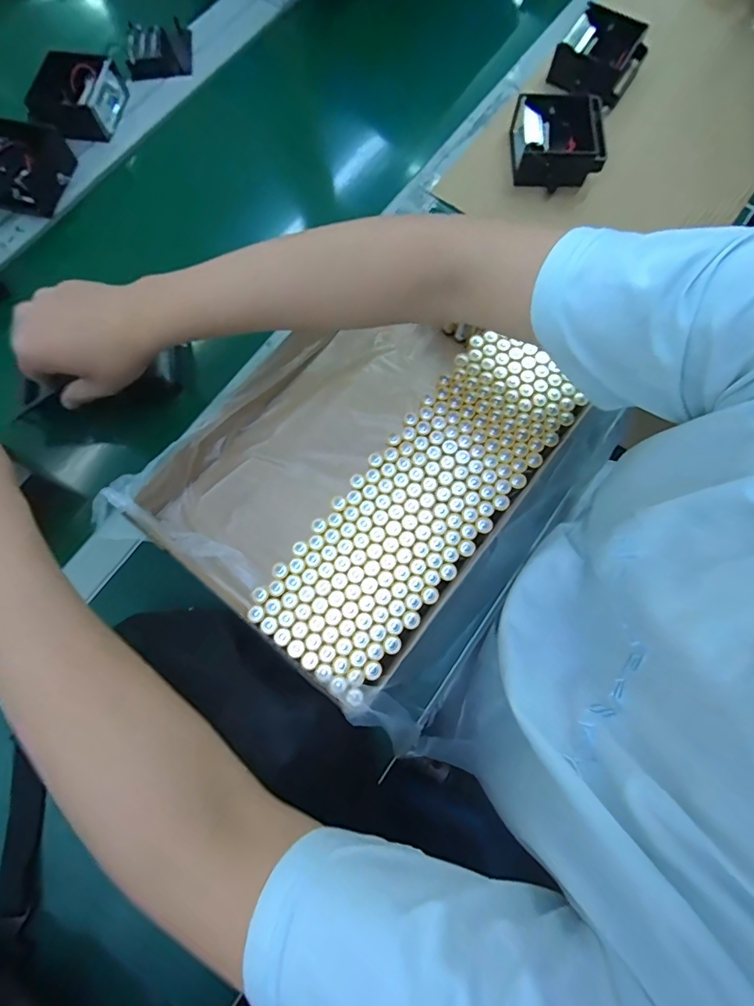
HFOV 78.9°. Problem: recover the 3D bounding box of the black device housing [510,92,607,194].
[{"bbox_3d":[0.197,-0.396,0.500,0.093,0.045,0.092,-2,74,-1],"label":"black device housing"}]

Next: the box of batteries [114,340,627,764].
[{"bbox_3d":[0.003,-0.023,0.412,0.298,0.061,0.325,36,77,9],"label":"box of batteries"}]

